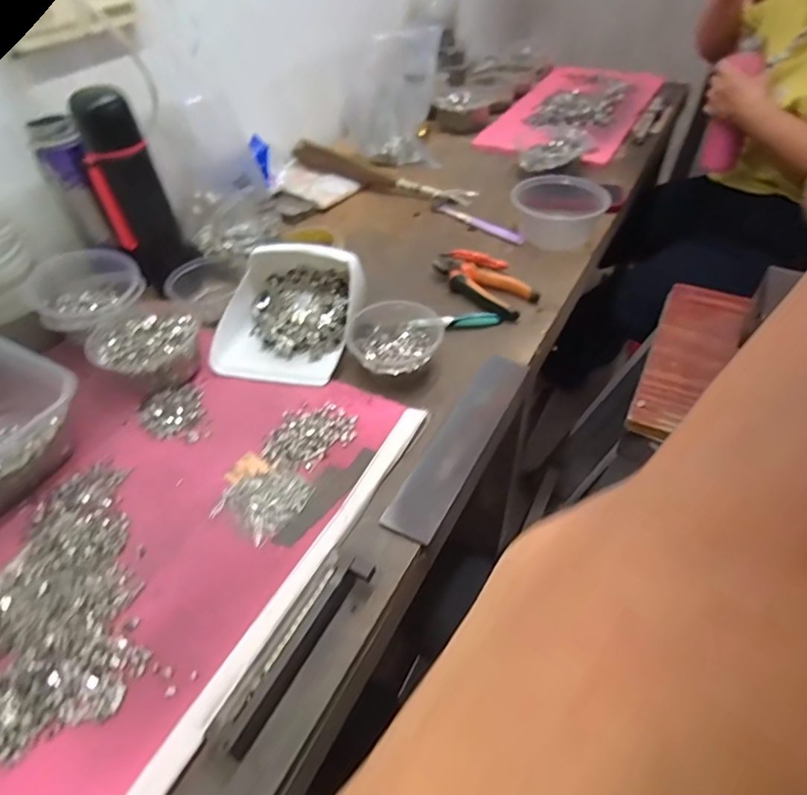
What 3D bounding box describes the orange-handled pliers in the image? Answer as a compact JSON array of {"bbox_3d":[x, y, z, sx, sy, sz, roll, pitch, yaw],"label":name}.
[{"bbox_3d":[0.101,-0.154,0.681,0.148,0.021,0.070,32,56,30],"label":"orange-handled pliers"}]

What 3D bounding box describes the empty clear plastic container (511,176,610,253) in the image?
[{"bbox_3d":[0.231,-0.282,0.762,0.131,0.068,0.120,15,49,18],"label":"empty clear plastic container"}]

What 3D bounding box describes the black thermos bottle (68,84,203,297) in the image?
[{"bbox_3d":[-0.330,-0.257,0.623,0.081,0.208,0.095,-22,48,-16],"label":"black thermos bottle"}]

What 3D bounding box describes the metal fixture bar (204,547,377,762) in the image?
[{"bbox_3d":[-0.077,0.180,0.371,0.035,0.028,0.147,22,51,24],"label":"metal fixture bar"}]

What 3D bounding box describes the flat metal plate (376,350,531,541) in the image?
[{"bbox_3d":[0.059,0.040,0.515,0.049,0.010,0.241,26,55,15],"label":"flat metal plate"}]

